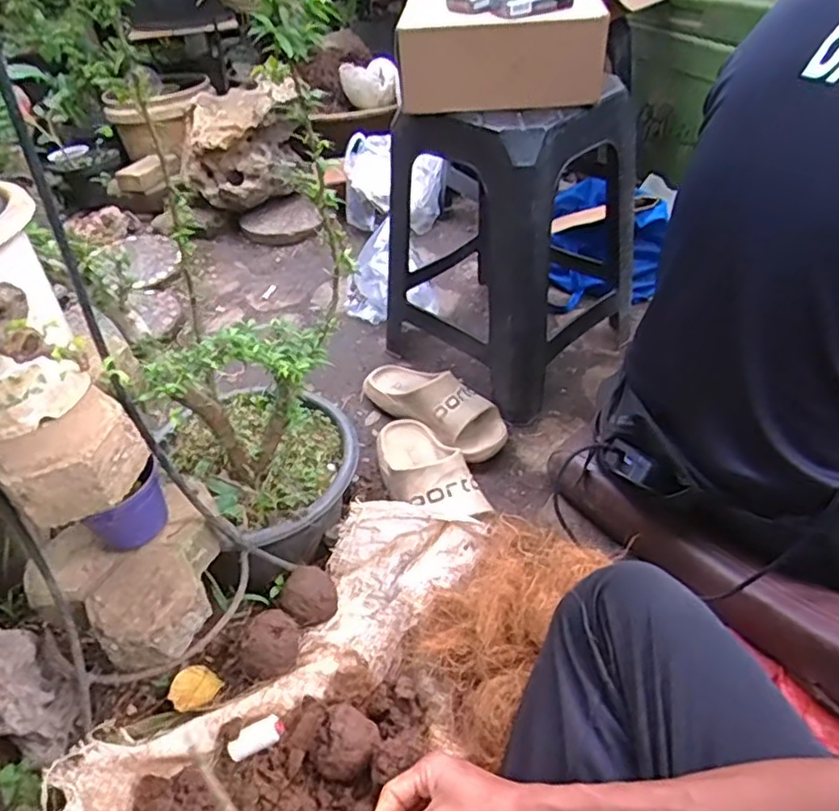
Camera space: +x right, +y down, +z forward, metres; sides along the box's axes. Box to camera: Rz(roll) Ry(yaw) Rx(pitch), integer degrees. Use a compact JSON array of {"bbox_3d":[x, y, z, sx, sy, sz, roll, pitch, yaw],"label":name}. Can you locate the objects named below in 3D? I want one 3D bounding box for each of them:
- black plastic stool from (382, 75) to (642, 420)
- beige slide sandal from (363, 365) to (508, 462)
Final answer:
[{"bbox_3d":[0.170,-0.301,1.070,0.396,0.422,0.328,-34,48,-29],"label":"black plastic stool"},{"bbox_3d":[0.024,-0.011,1.030,0.279,0.073,0.119,28,51,33],"label":"beige slide sandal"}]

